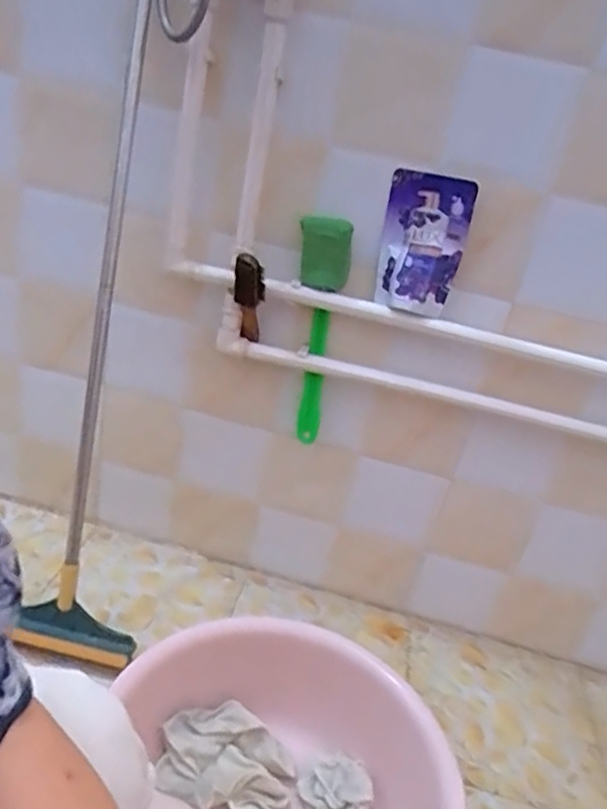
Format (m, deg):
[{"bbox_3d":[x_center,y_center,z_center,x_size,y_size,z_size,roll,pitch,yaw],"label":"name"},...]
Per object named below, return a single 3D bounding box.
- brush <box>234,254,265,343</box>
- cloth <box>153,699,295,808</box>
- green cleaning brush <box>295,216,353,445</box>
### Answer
[{"bbox_3d":[-0.080,-0.153,0.921,0.045,0.150,0.022,9,48,3],"label":"brush"},{"bbox_3d":[-0.096,0.457,0.811,0.173,0.028,0.118,23,45,3],"label":"cloth"},{"bbox_3d":[0.015,-0.100,0.953,0.075,0.344,0.056,9,20,2],"label":"green cleaning brush"}]

